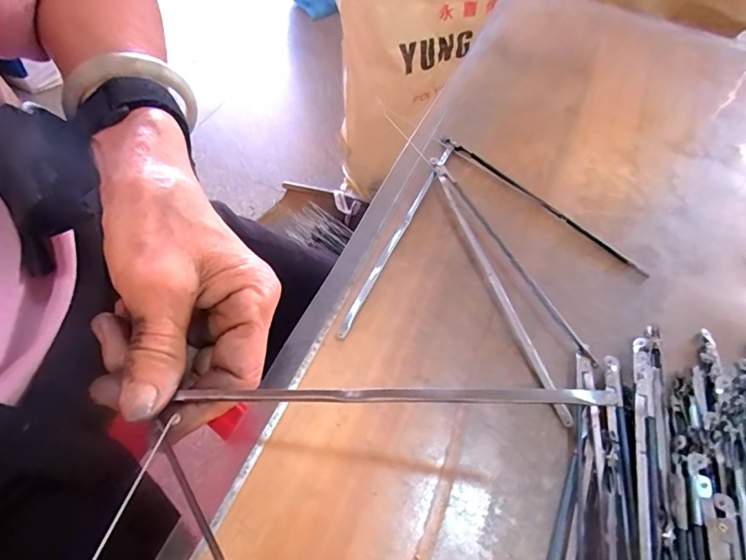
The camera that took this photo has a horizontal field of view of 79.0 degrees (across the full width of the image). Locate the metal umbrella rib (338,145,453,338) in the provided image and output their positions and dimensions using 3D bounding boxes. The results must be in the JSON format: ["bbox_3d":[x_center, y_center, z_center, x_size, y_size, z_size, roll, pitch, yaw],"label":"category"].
[{"bbox_3d":[0.020,-0.035,0.291,0.006,0.011,0.174,24,57,11],"label":"metal umbrella rib"}]

